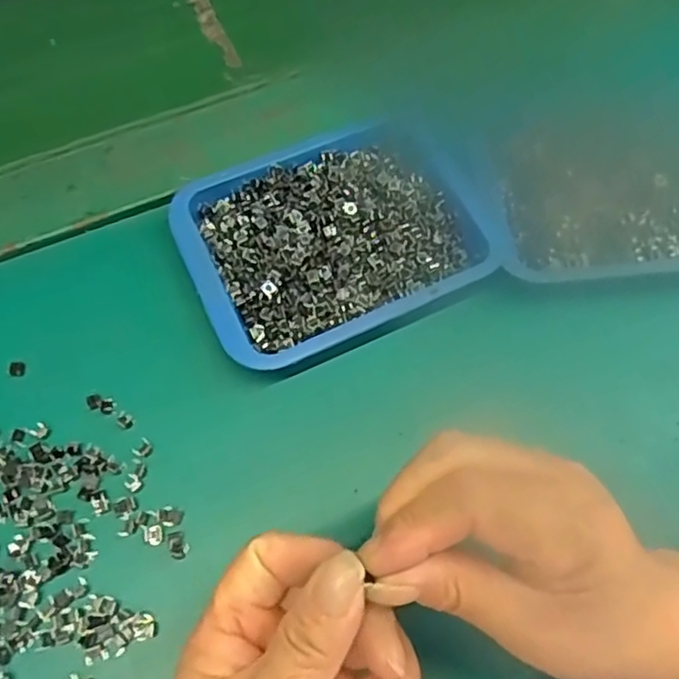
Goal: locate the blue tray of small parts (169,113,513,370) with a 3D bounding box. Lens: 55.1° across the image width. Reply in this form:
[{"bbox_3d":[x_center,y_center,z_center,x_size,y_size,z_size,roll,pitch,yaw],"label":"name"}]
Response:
[{"bbox_3d":[-0.001,-0.058,0.353,0.159,0.019,0.119,-23,70,-11],"label":"blue tray of small parts"}]

